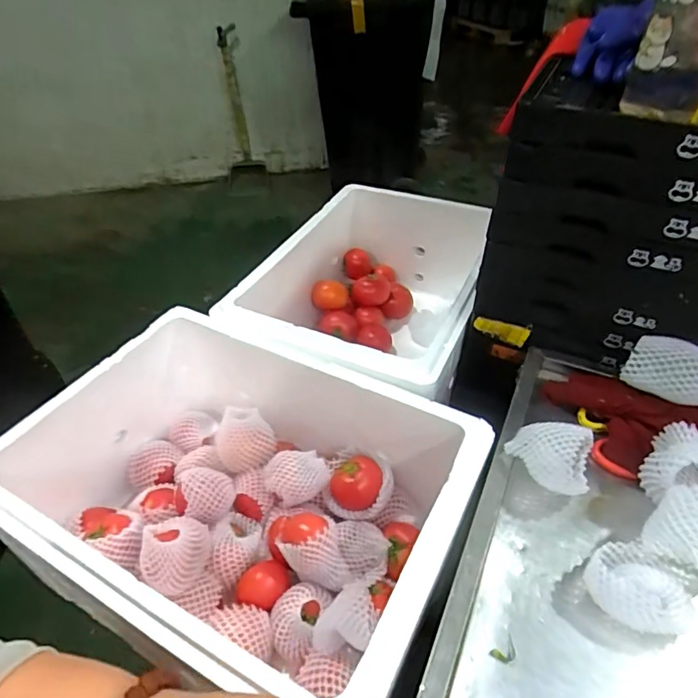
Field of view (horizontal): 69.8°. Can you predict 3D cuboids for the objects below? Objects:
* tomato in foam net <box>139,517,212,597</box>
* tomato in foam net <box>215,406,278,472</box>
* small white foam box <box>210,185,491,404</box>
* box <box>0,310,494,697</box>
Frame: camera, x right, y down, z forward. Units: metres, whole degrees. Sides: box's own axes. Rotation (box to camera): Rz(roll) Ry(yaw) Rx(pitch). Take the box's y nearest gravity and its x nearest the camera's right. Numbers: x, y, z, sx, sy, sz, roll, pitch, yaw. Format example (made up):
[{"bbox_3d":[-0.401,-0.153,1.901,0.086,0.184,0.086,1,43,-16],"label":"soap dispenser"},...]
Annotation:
[{"bbox_3d":[-0.204,0.248,0.600,0.078,0.074,0.072,-1,43,1],"label":"tomato in foam net"},{"bbox_3d":[-0.150,0.129,0.730,0.082,0.068,0.078,-16,45,-15],"label":"tomato in foam net"},{"bbox_3d":[0.057,-0.077,0.941,0.364,0.237,0.535,18,46,19],"label":"small white foam box"},{"bbox_3d":[-0.122,0.187,0.625,0.503,0.199,0.370,17,46,18],"label":"box"}]

